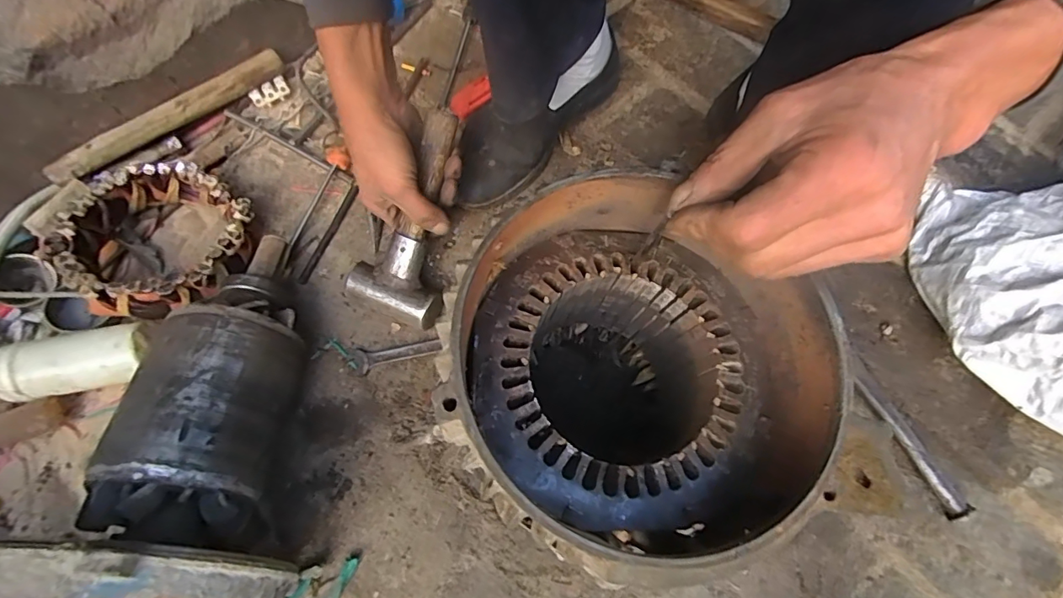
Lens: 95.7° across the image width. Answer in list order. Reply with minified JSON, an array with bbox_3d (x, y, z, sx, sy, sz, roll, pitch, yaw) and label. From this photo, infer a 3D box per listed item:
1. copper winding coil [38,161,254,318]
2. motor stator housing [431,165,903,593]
[{"bbox_3d":[-0.369,-0.061,0.478,0.179,0.073,0.158,38,74,15],"label":"copper winding coil"},{"bbox_3d":[0.058,0.067,0.338,0.193,0.241,0.203,-1,69,2],"label":"motor stator housing"}]

